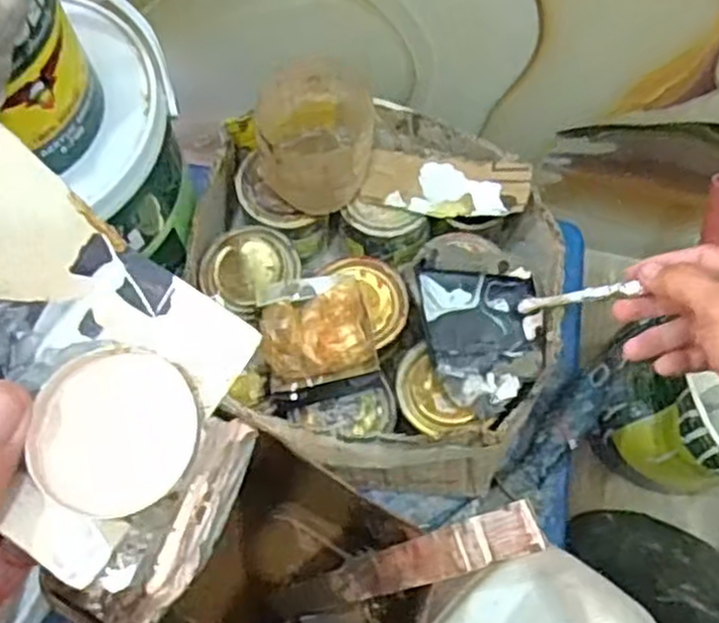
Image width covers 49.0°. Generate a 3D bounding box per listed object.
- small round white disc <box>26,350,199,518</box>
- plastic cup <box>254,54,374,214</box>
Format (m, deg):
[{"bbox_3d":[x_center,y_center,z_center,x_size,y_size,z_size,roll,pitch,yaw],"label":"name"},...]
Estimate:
[{"bbox_3d":[-0.060,0.029,0.194,0.038,0.005,0.039,0,69,0],"label":"small round white disc"},{"bbox_3d":[-0.029,-0.117,0.541,0.077,0.072,0.087,2,69,1],"label":"plastic cup"}]

